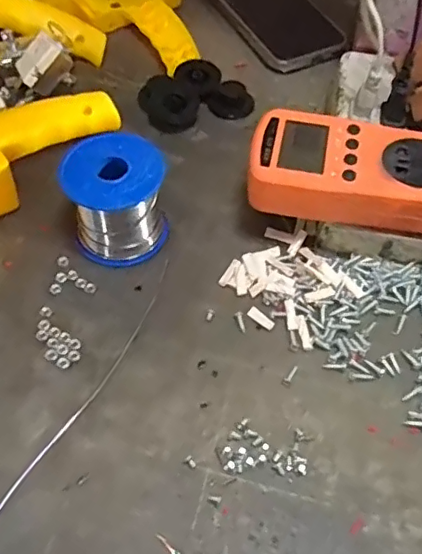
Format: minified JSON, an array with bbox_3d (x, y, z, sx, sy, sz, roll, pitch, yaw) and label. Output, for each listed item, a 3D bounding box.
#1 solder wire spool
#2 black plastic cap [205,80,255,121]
[{"bbox_3d":[-0.060,-0.051,0.367,0.060,0.064,0.057,-2,57,-2],"label":"solder wire spool"},{"bbox_3d":[0.017,-0.146,0.470,0.031,0.015,0.031,-32,63,-20],"label":"black plastic cap"}]

